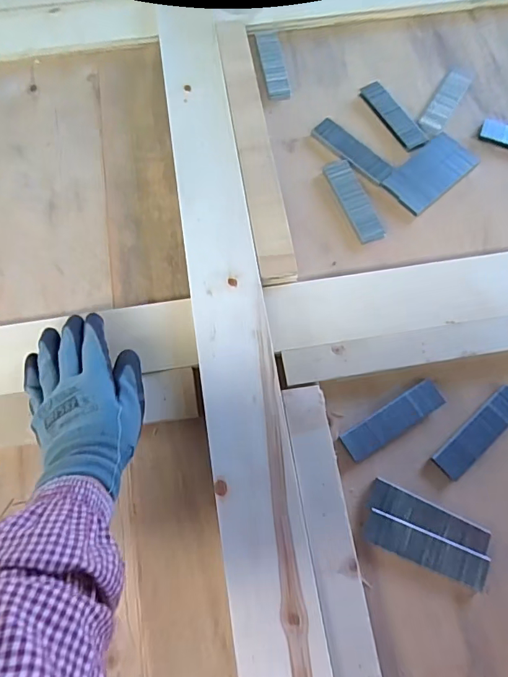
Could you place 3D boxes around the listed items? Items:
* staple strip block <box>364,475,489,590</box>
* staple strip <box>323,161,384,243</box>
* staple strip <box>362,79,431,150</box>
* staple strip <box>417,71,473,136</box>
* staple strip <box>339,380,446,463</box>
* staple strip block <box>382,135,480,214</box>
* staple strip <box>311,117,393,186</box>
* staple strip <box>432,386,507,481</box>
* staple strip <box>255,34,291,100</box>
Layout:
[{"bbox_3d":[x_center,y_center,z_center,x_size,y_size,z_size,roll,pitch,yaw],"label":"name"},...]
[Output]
[{"bbox_3d":[0.155,0.173,0.401,0.109,0.009,0.052,22,73,7],"label":"staple strip block"},{"bbox_3d":[0.113,-0.159,0.515,0.031,0.006,0.109,-18,72,-6],"label":"staple strip"},{"bbox_3d":[0.169,-0.275,0.552,0.032,0.005,0.107,-29,74,-9],"label":"staple strip"},{"bbox_3d":[0.237,-0.295,0.560,0.032,0.004,0.106,30,74,10],"label":"staple strip"},{"bbox_3d":[0.133,0.078,0.432,0.105,0.009,0.029,-31,74,-10],"label":"staple strip"},{"bbox_3d":[0.206,-0.194,0.525,0.110,0.004,0.059,-40,76,-12],"label":"staple strip block"},{"bbox_3d":[0.117,-0.223,0.537,0.034,0.004,0.107,-41,76,-12],"label":"staple strip"},{"bbox_3d":[0.215,0.088,0.429,0.105,0.008,0.029,-40,76,-12],"label":"staple strip"},{"bbox_3d":[0.026,-0.351,0.579,0.030,0.008,0.104,-9,72,-3],"label":"staple strip"}]

